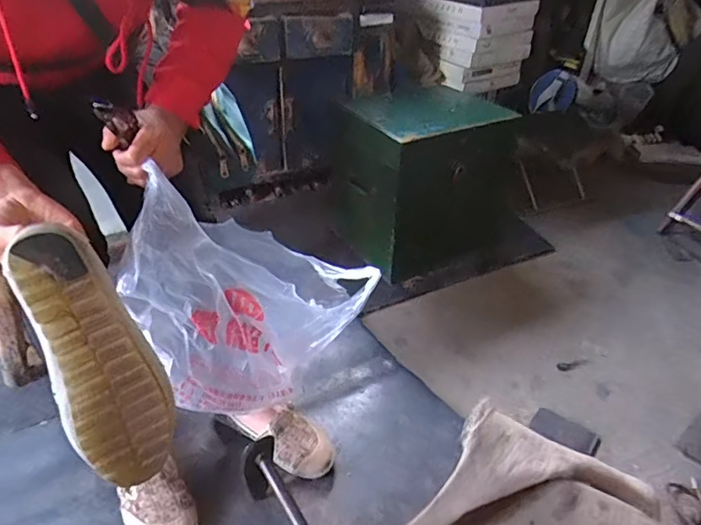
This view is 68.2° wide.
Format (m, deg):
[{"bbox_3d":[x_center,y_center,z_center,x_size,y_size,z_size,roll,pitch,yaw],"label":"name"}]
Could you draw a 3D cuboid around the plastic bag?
[{"bbox_3d":[-0.138,0.041,0.739,0.326,0.309,0.142,-17,40,-23],"label":"plastic bag"}]

